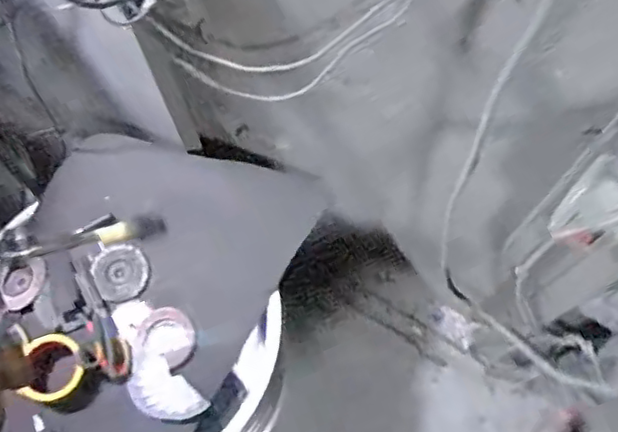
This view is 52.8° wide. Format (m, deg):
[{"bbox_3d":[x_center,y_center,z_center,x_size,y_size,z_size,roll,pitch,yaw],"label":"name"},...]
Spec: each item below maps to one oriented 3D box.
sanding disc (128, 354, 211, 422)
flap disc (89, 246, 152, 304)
[{"bbox_3d":[-0.212,0.260,0.906,0.116,0.013,0.073,41,75,15],"label":"sanding disc"},{"bbox_3d":[-0.296,0.092,0.983,0.085,0.022,0.090,-27,71,-9],"label":"flap disc"}]

